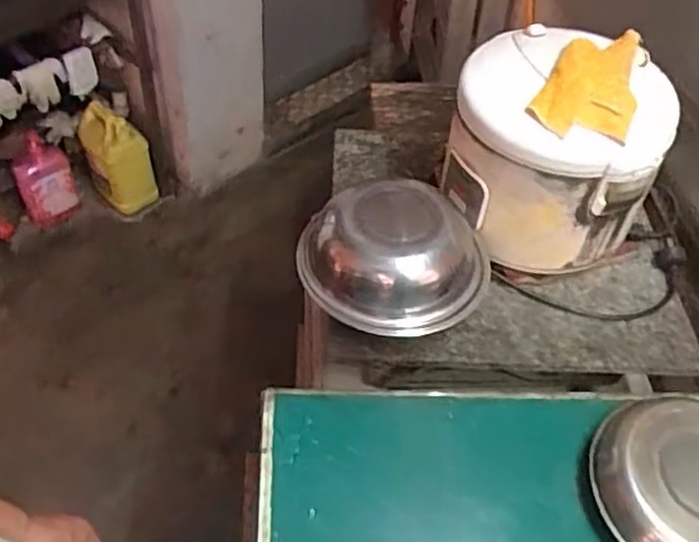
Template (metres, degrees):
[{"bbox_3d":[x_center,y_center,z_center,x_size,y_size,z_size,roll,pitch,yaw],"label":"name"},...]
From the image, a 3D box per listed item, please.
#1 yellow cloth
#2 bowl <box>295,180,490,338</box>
[{"bbox_3d":[0.277,-0.221,0.794,0.106,0.021,0.179,21,66,5],"label":"yellow cloth"},{"bbox_3d":[0.051,-0.031,0.832,0.211,0.092,0.220,-12,51,-14],"label":"bowl"}]

